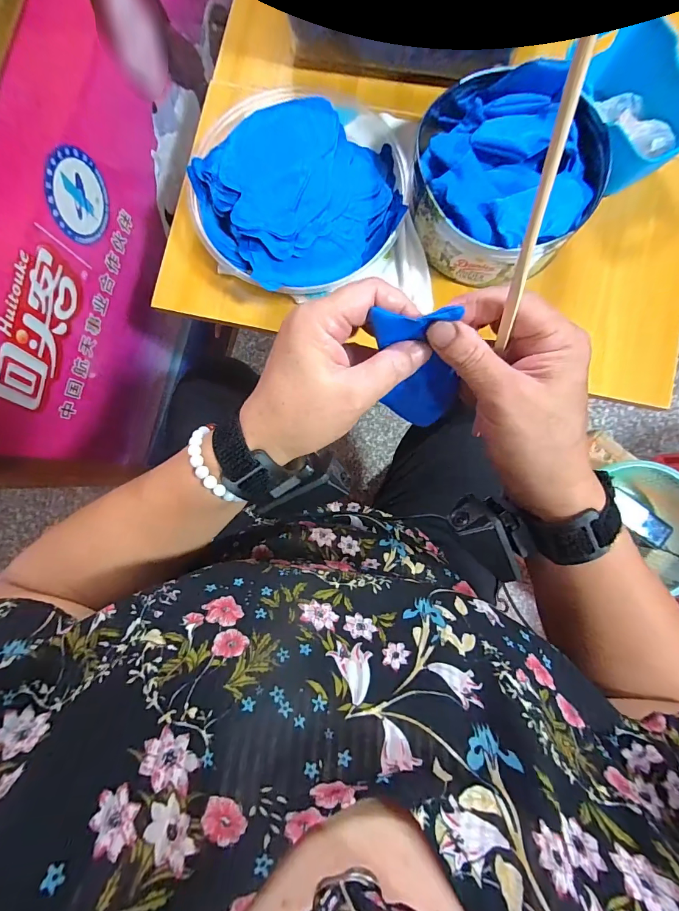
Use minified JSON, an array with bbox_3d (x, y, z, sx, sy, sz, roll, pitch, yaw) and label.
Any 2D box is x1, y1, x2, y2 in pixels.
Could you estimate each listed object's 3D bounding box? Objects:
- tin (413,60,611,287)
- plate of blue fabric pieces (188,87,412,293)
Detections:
[{"bbox_3d":[0.169,-0.279,0.390,0.181,0.080,0.171,0,86,2],"label":"tin"},{"bbox_3d":[-0.041,-0.295,0.422,0.229,0.054,0.217,0,86,2],"label":"plate of blue fabric pieces"}]

